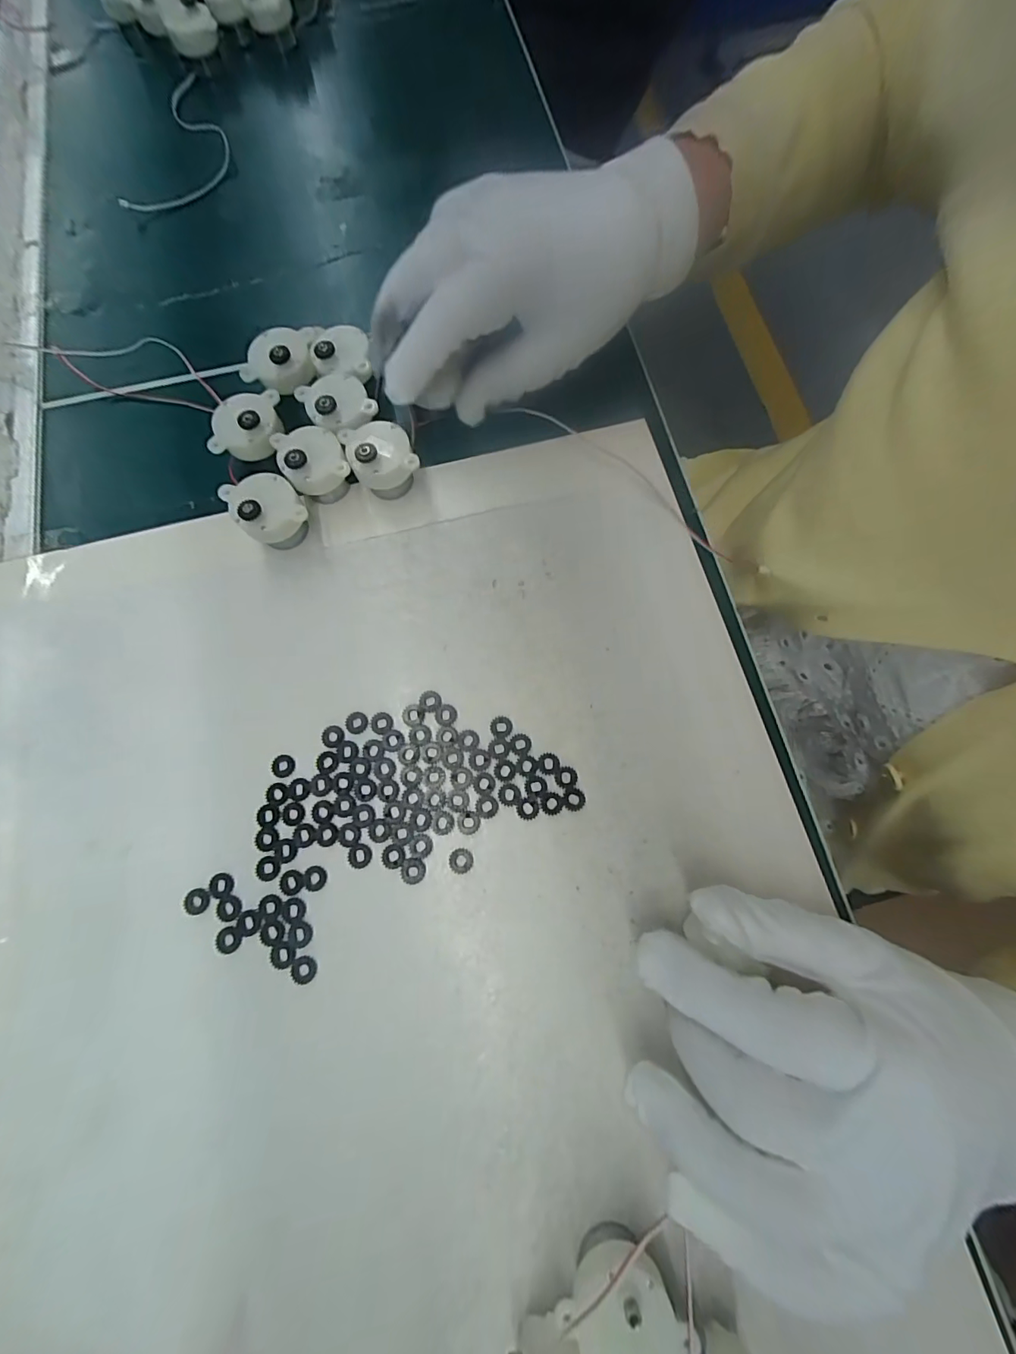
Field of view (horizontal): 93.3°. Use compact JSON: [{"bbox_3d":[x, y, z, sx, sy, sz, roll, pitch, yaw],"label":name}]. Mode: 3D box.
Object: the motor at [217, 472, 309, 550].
[{"bbox_3d":[-0.119,-0.082,0.244,0.032,0.031,0.037,-31,77,-7],"label":"motor"}]

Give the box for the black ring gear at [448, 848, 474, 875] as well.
[{"bbox_3d":[-0.021,0.082,0.214,0.011,0.004,0.011,0,75,1],"label":"black ring gear"}]

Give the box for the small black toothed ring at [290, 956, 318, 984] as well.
[{"bbox_3d":[-0.087,0.125,0.203,0.011,0.004,0.011,0,75,1],"label":"small black toothed ring"}]

